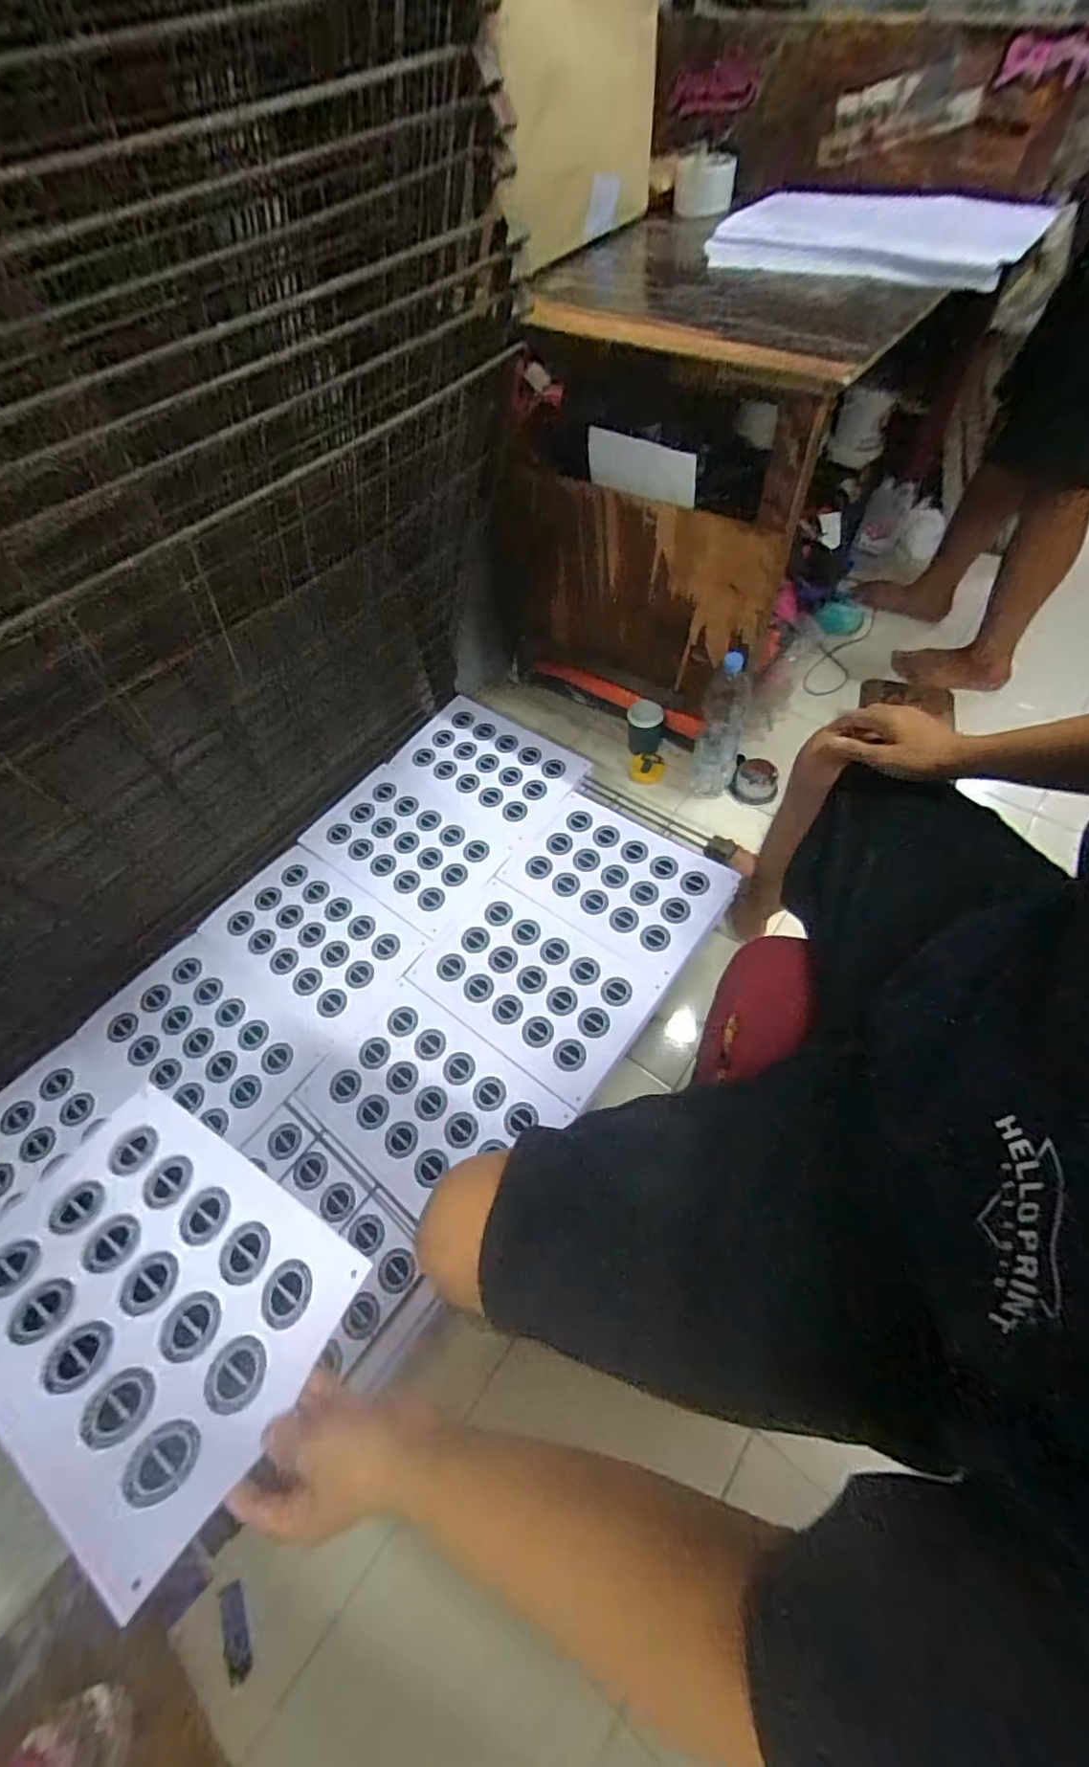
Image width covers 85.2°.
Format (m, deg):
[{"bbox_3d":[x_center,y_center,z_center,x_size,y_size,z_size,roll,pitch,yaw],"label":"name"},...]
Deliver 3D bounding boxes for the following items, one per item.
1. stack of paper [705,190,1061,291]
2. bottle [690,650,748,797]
[{"bbox_3d":[0.400,-0.785,0.718,0.361,0.039,0.219,20,63,16],"label":"stack of paper"},{"bbox_3d":[0.349,-0.311,1.152,0.086,0.321,0.102,11,60,11],"label":"bottle"}]

